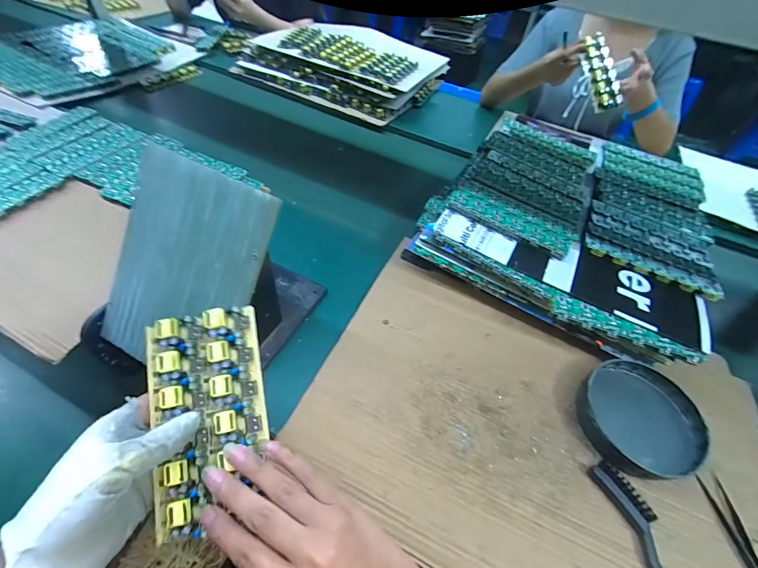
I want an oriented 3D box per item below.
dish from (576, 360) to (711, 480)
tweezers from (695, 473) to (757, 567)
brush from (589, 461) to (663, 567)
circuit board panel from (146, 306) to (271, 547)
[{"bbox_3d":[0.305,0.159,0.416,0.128,0.038,0.128,3,51,-3],"label":"dish"},{"bbox_3d":[0.366,0.261,0.354,0.019,0.014,0.119,5,51,-1],"label":"tweezers"},{"bbox_3d":[0.269,0.264,0.340,0.036,0.017,0.166,-9,53,-12],"label":"brush"},{"bbox_3d":[-0.147,0.110,0.299,0.096,0.016,0.173,-11,76,-8],"label":"circuit board panel"}]

